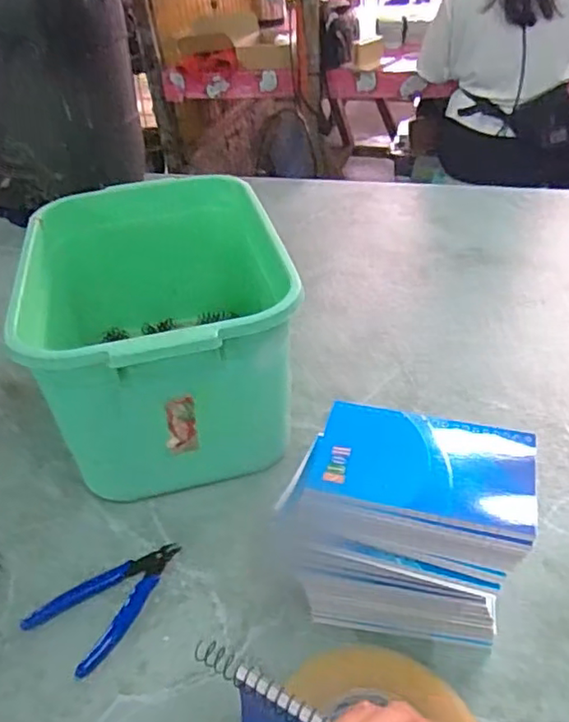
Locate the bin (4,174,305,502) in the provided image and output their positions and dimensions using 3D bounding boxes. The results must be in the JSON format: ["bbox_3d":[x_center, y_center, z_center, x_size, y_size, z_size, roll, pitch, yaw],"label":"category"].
[{"bbox_3d":[-0.121,-0.032,0.625,0.240,0.188,0.312,-14,39,-13],"label":"bin"}]

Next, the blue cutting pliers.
[{"bbox_3d":[-0.140,0.187,0.497,0.077,0.006,0.118,25,46,32],"label":"blue cutting pliers"}]

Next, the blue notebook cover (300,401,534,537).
[{"bbox_3d":[0.086,0.061,0.377,0.130,0.007,0.078,8,39,16],"label":"blue notebook cover"}]

